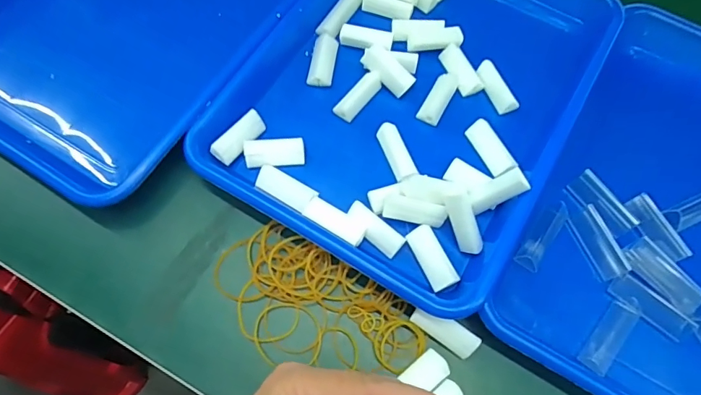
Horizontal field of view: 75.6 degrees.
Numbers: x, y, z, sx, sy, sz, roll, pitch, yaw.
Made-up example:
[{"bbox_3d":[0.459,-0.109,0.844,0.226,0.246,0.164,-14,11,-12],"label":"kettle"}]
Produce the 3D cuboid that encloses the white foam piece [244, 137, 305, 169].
[{"bbox_3d":[-0.059,-0.035,0.351,0.045,0.013,0.017,-4,67,-4],"label":"white foam piece"}]

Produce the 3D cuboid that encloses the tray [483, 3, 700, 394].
[{"bbox_3d":[0.270,0.018,0.353,0.244,0.054,0.336,30,69,10],"label":"tray"}]

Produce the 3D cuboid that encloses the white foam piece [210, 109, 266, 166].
[{"bbox_3d":[-0.086,-0.047,0.351,0.015,0.015,0.048,39,71,14],"label":"white foam piece"}]

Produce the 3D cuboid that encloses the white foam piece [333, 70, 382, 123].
[{"bbox_3d":[0.007,-0.083,0.375,0.015,0.011,0.049,37,71,13],"label":"white foam piece"}]

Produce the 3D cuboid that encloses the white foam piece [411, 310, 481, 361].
[{"bbox_3d":[0.065,0.090,0.310,0.046,0.008,0.019,33,99,12],"label":"white foam piece"}]

